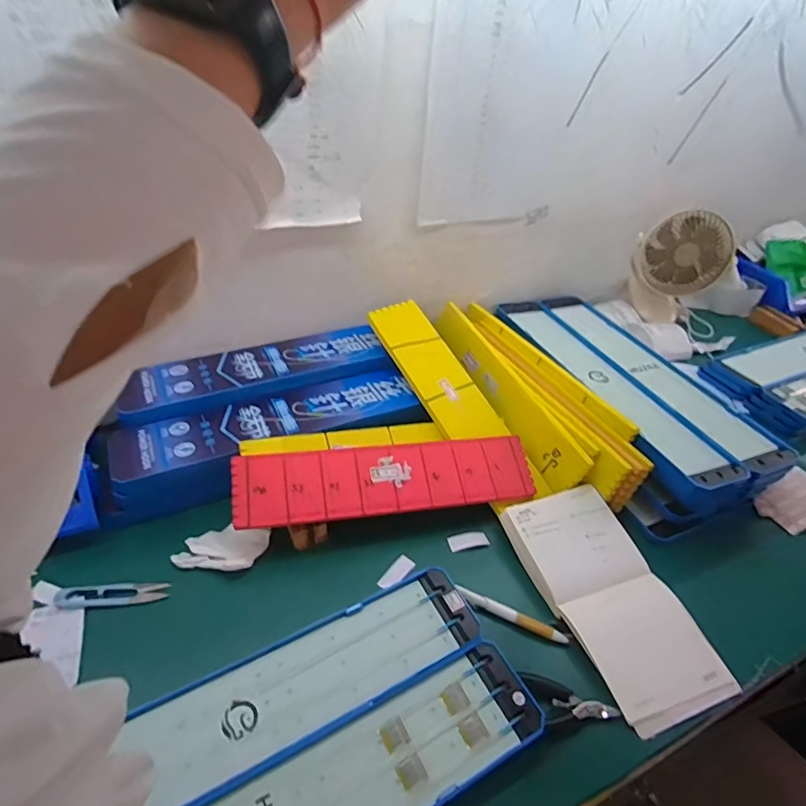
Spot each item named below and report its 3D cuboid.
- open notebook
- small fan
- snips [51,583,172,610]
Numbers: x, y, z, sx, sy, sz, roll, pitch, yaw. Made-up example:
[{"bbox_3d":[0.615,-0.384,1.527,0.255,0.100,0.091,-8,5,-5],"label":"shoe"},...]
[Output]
[{"bbox_3d":[0.216,0.200,0.539,0.126,0.018,0.241,-11,48,-21],"label":"open notebook"},{"bbox_3d":[0.509,-0.246,0.952,0.154,0.203,0.070,28,45,24],"label":"small fan"},{"bbox_3d":[-0.286,0.190,0.504,0.104,0.004,0.023,-1,41,-9],"label":"snips"}]

